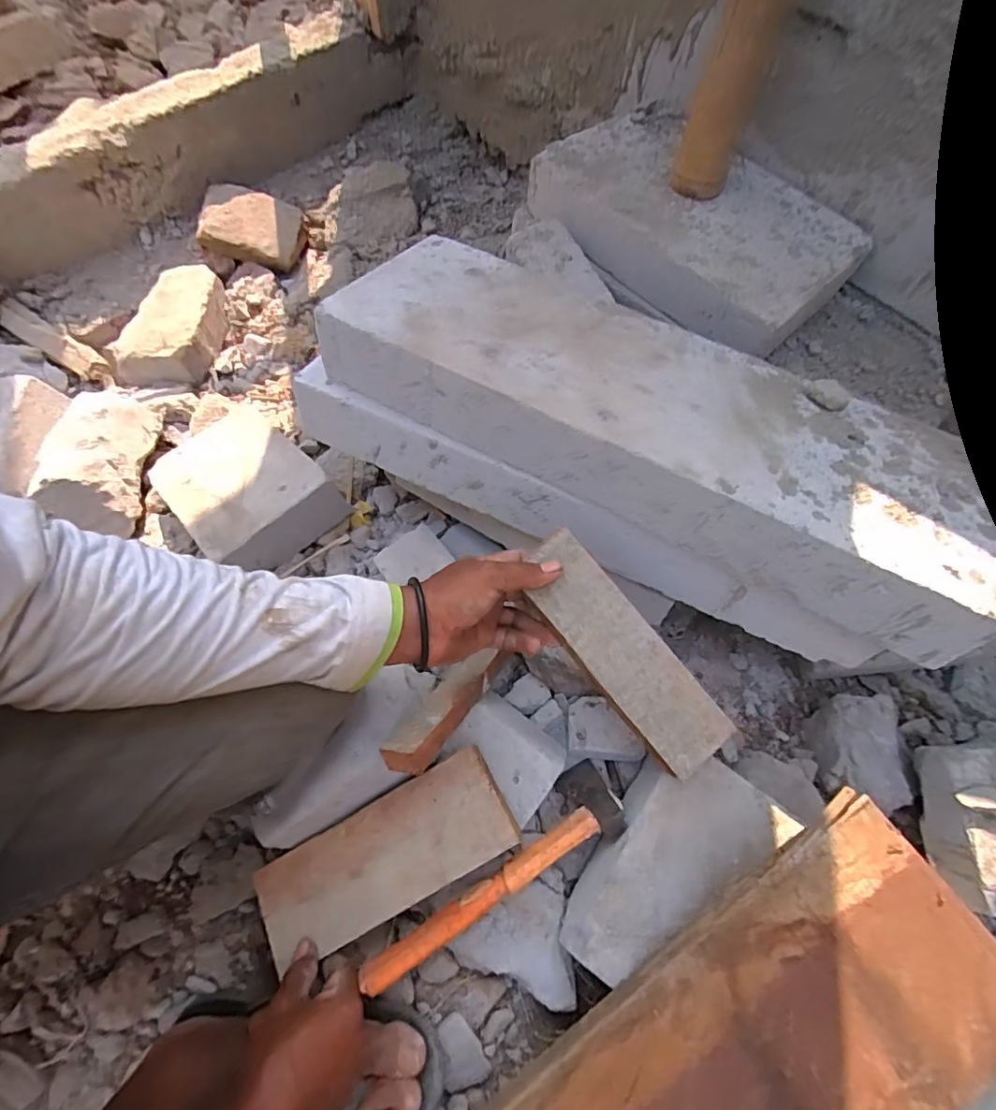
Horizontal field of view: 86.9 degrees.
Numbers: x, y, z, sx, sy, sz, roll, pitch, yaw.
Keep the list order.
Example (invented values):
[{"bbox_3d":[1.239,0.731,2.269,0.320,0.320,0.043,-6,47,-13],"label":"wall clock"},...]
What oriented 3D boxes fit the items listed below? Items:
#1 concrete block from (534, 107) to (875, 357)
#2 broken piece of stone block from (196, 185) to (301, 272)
[{"bbox_3d":[0.240,-0.422,0.674,0.383,0.077,0.226,43,73,14],"label":"concrete block"},{"bbox_3d":[-0.425,-0.568,0.902,0.152,0.066,0.111,6,68,0],"label":"broken piece of stone block"}]

